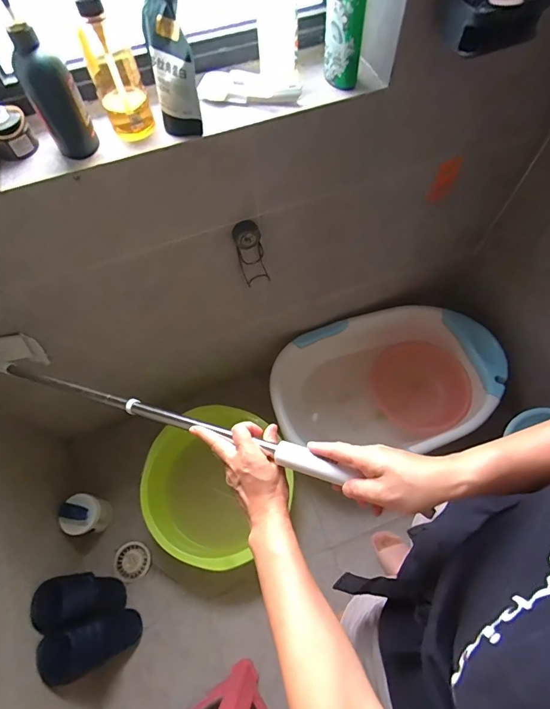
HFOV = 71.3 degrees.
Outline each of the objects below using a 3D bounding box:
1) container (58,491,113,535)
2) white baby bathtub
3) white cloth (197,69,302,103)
[{"bbox_3d":[-0.586,0.494,1.182,0.117,0.117,0.115,-1,63,2],"label":"container"},{"bbox_3d":[0.376,0.117,1.333,0.772,0.203,0.509,-7,63,-2],"label":"white baby bathtub"},{"bbox_3d":[-0.044,-0.463,0.671,0.178,0.034,0.064,7,63,6],"label":"white cloth"}]

